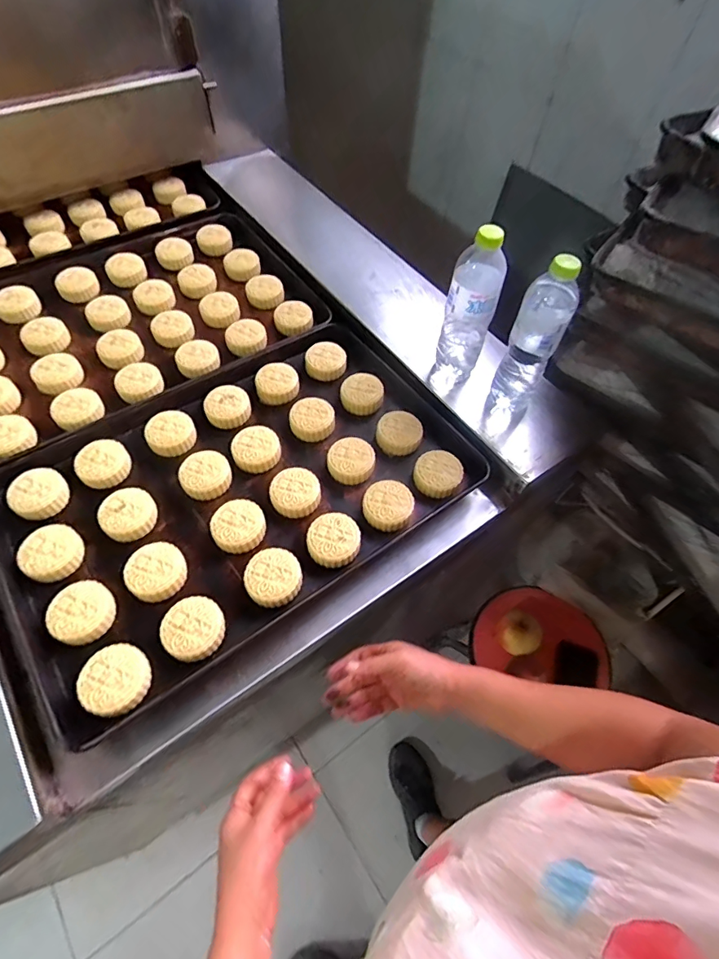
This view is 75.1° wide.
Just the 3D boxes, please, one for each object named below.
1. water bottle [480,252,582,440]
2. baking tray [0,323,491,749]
[{"bbox_3d":[0.221,-0.160,0.620,0.063,0.249,0.078,23,57,14],"label":"water bottle"},{"bbox_3d":[-0.163,-0.004,0.652,0.596,0.054,0.393,-29,60,-21],"label":"baking tray"}]

